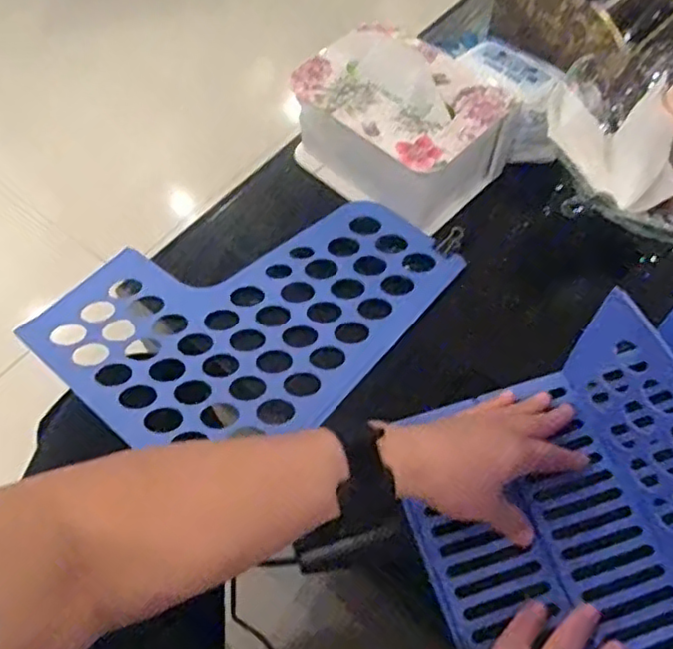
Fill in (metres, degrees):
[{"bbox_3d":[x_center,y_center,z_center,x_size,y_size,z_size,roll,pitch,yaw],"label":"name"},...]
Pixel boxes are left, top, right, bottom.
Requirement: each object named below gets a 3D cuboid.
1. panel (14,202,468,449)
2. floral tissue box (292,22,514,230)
[{"bbox_3d":[-0.078,-0.021,0.551,0.245,0.010,0.299,37,69,20],"label":"panel"},{"bbox_3d":[0.055,-0.185,0.582,0.164,0.102,0.121,40,67,21],"label":"floral tissue box"}]

